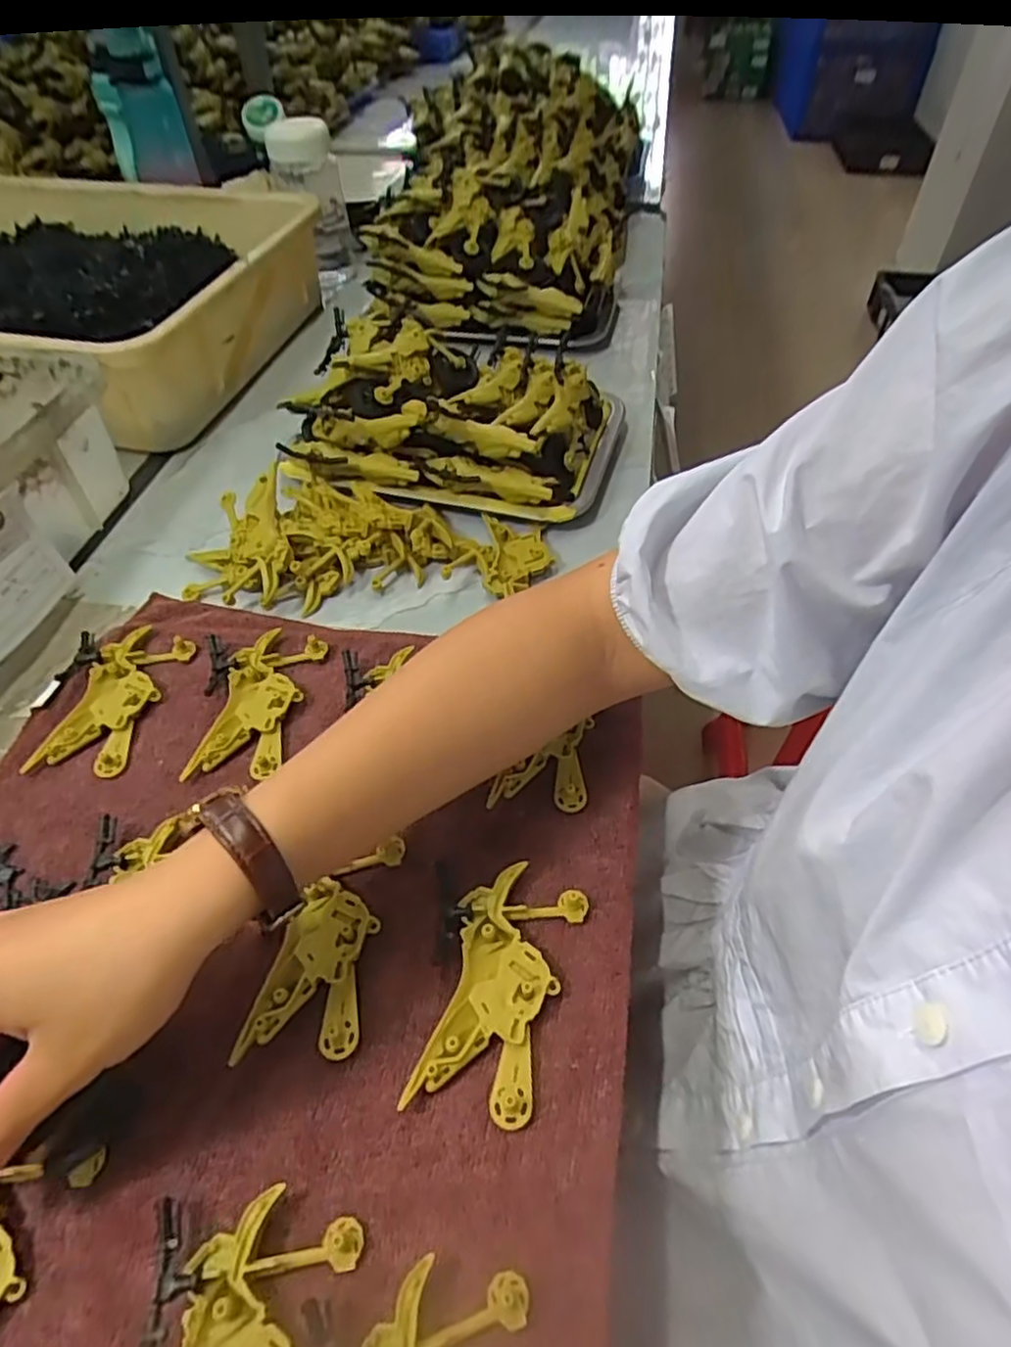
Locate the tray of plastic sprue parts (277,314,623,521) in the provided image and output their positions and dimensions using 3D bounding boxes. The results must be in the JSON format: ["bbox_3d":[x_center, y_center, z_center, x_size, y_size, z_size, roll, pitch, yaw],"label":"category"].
[{"bbox_3d":[-0.044,-0.204,0.553,0.253,0.074,0.169,11,51,9],"label":"tray of plastic sprue parts"}]

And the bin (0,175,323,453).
[{"bbox_3d":[-0.461,-0.368,0.678,0.496,0.111,0.379,10,51,8],"label":"bin"}]

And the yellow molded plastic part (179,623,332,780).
[{"bbox_3d":[-0.142,0.017,0.408,0.047,0.012,0.101,8,50,6],"label":"yellow molded plastic part"}]

